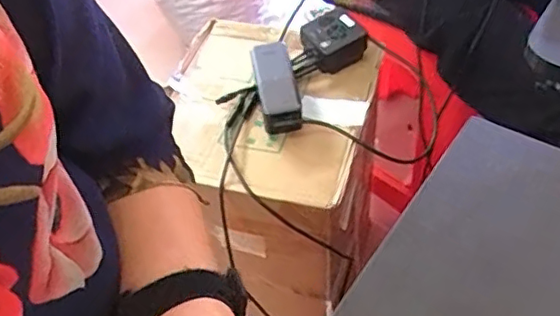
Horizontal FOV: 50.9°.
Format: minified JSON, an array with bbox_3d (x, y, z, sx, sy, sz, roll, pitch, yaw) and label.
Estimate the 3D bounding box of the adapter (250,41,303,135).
[{"bbox_3d":[-0.005,-0.099,0.821,0.054,0.050,0.134,-12,68,-4],"label":"adapter"}]

